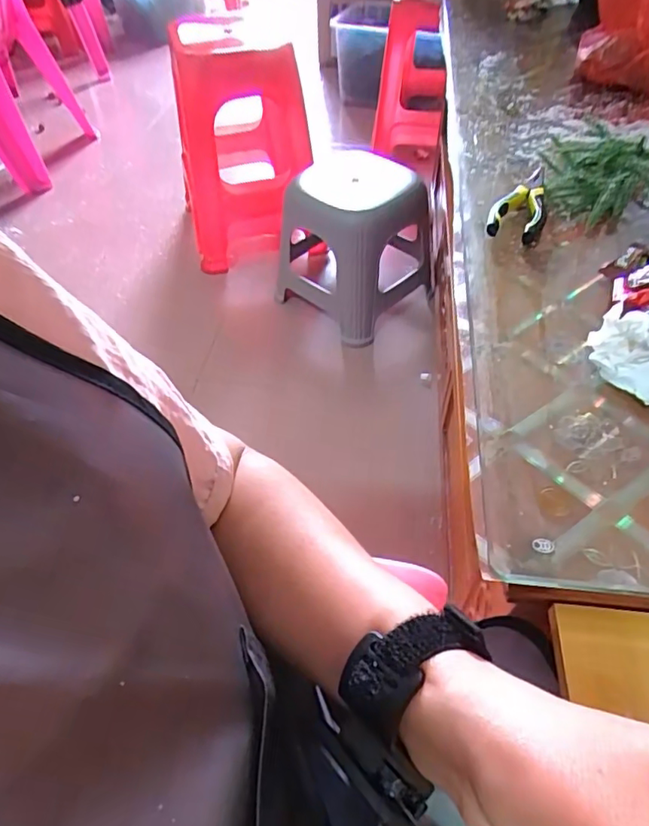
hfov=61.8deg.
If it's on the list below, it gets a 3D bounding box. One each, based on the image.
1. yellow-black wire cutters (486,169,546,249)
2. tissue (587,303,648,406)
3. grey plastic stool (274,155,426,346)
[{"bbox_3d":[0.218,-0.234,0.603,0.056,0.014,0.138,15,52,15],"label":"yellow-black wire cutters"},{"bbox_3d":[0.253,-0.043,0.424,0.054,0.049,0.088,-26,54,-17],"label":"tissue"},{"bbox_3d":[0.062,-0.401,1.249,0.352,0.308,0.272,33,58,27],"label":"grey plastic stool"}]

